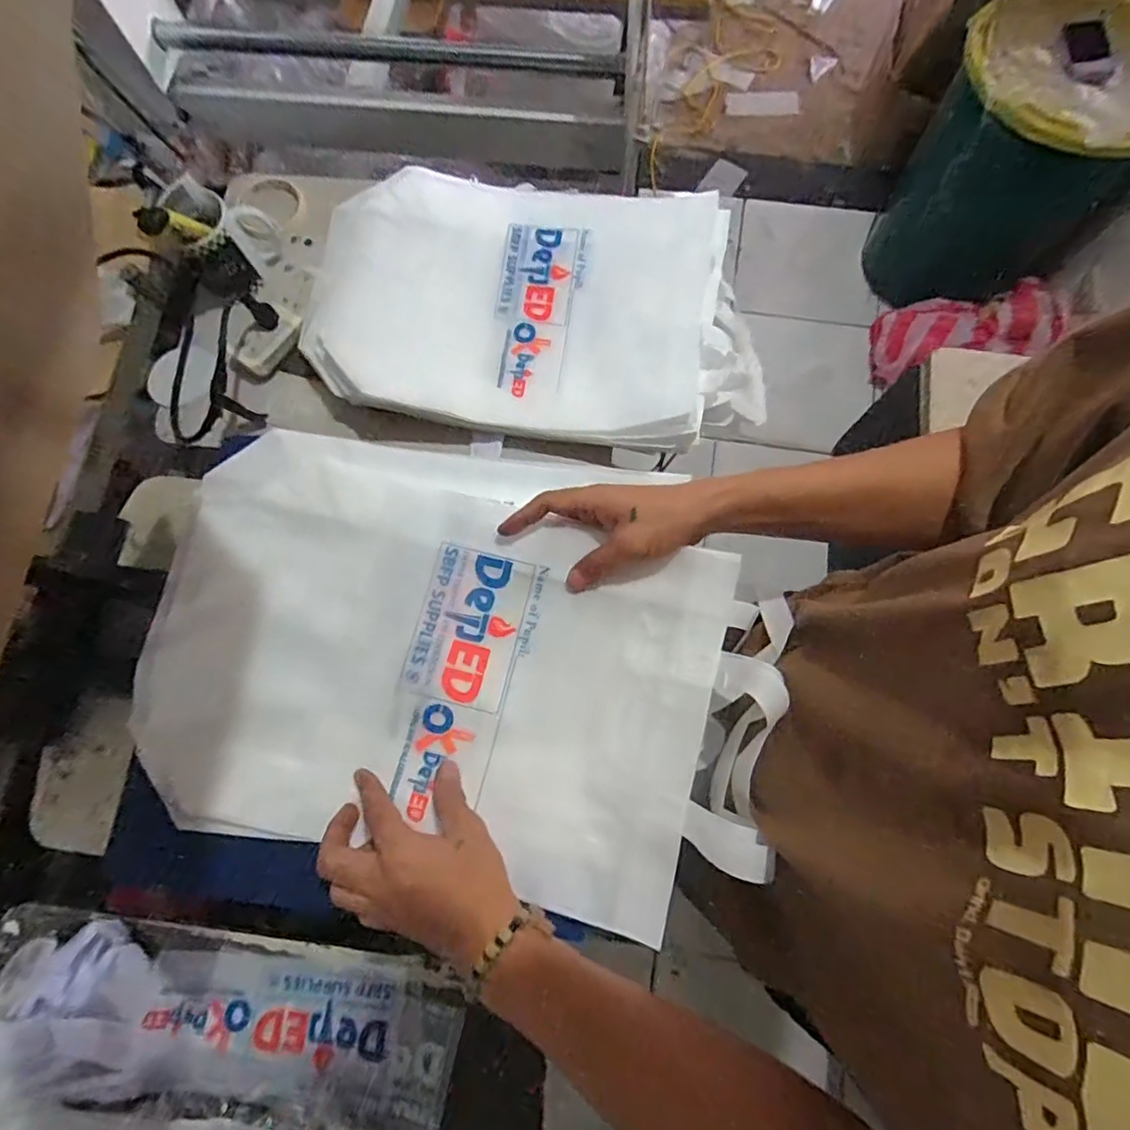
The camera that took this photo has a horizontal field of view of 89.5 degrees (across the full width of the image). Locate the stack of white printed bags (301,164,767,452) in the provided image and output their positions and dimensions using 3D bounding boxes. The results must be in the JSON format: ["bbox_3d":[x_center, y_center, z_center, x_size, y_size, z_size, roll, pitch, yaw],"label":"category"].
[{"bbox_3d":[-0.030,-0.297,0.645,0.517,0.053,0.319,10,74,5],"label":"stack of white printed bags"}]

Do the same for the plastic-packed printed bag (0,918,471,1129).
[{"bbox_3d":[-0.304,0.419,0.518,0.411,0.030,0.127,7,71,-1],"label":"plastic-packed printed bag"}]

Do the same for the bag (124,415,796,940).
[{"bbox_3d":[-0.084,0.057,0.455,0.475,0.070,0.347,12,74,5],"label":"bag"}]

